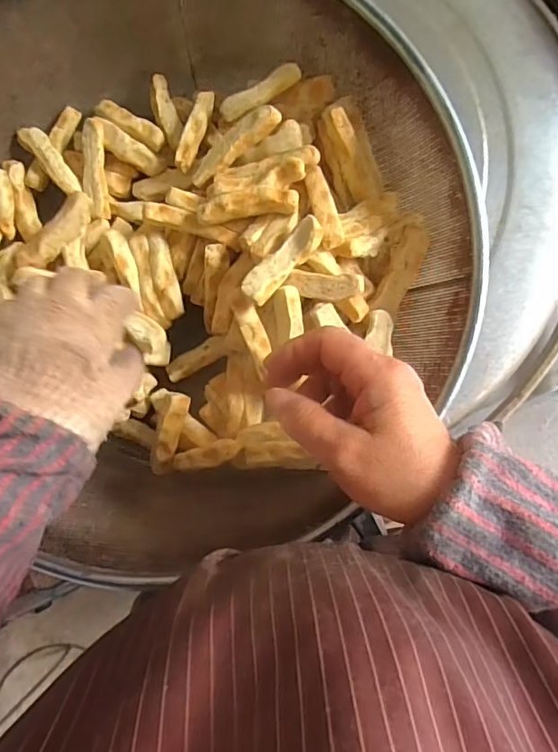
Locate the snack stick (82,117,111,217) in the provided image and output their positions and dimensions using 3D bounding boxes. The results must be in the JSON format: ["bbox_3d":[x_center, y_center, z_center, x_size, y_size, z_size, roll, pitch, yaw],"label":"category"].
[{"bbox_3d":[-0.154,-0.173,0.434,0.017,0.014,0.078,-1,102,5],"label":"snack stick"}]

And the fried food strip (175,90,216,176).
[{"bbox_3d":[-0.068,-0.199,0.422,0.015,0.016,0.068,18,89,5],"label":"fried food strip"}]

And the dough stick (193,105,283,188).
[{"bbox_3d":[-0.035,-0.178,0.400,0.082,0.015,0.018,-34,85,19],"label":"dough stick"}]

